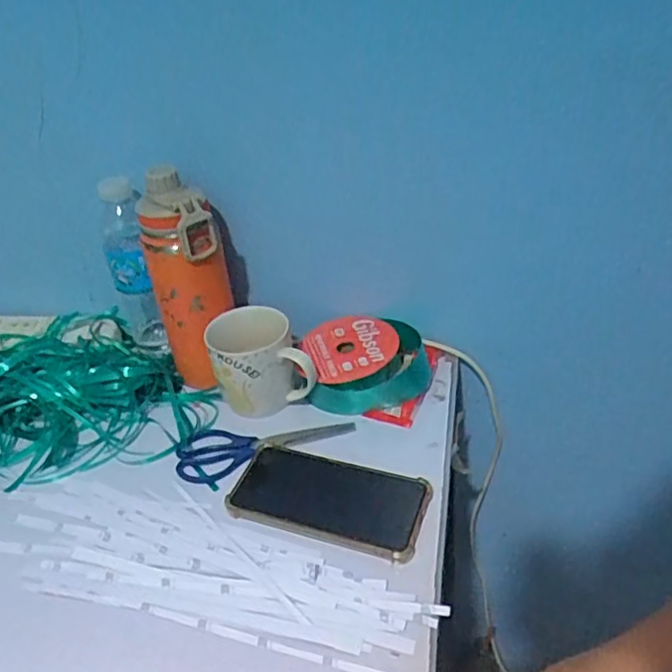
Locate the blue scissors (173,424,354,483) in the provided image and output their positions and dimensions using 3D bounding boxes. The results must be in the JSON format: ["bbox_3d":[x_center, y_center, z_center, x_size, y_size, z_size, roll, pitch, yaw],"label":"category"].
[{"bbox_3d":[-0.071,0.100,0.619,0.172,0.011,0.059,-15,37,-13],"label":"blue scissors"}]

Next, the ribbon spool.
[{"bbox_3d":[0.031,0.026,0.661,0.135,0.048,0.111,-4,36,3],"label":"ribbon spool"}]

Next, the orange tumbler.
[{"bbox_3d":[-0.148,-0.052,0.643,0.076,0.218,0.067,-15,37,-13],"label":"orange tumbler"}]

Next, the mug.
[{"bbox_3d":[-0.075,0.026,0.637,0.101,0.088,0.073,-8,36,-3],"label":"mug"}]

